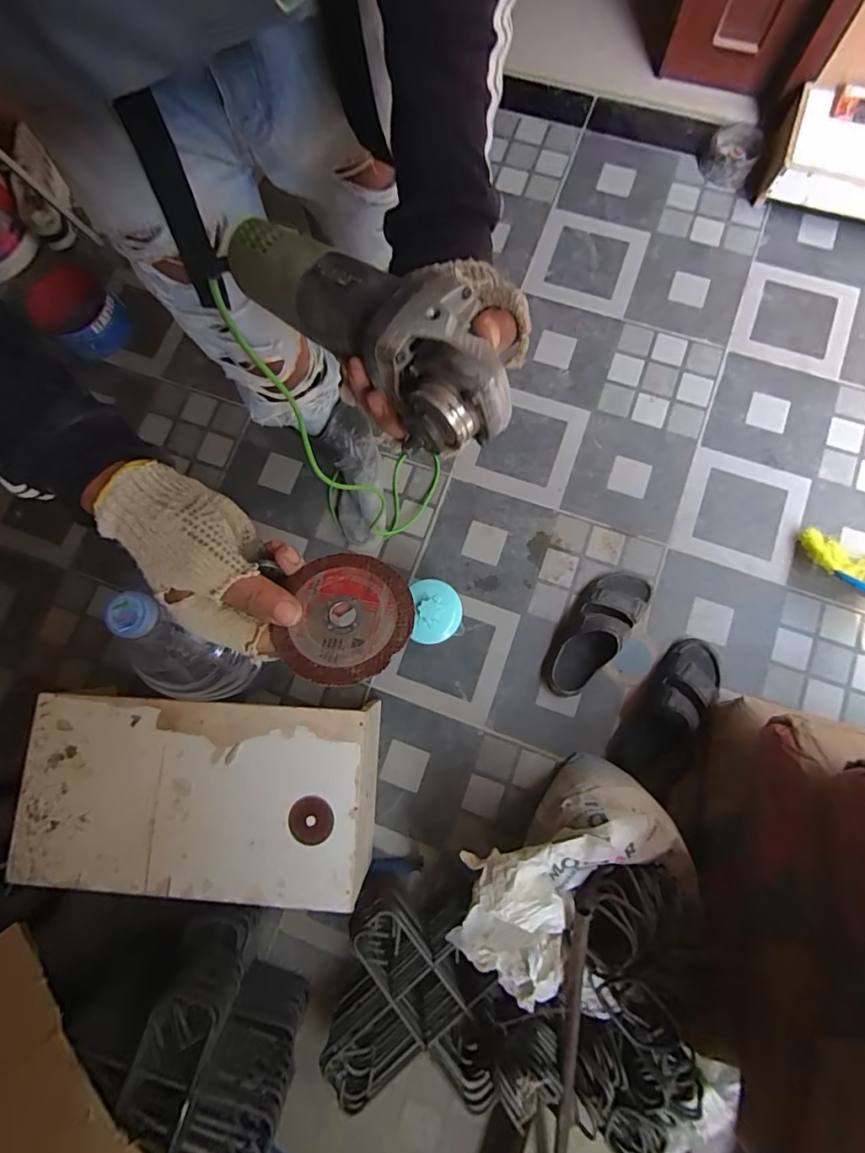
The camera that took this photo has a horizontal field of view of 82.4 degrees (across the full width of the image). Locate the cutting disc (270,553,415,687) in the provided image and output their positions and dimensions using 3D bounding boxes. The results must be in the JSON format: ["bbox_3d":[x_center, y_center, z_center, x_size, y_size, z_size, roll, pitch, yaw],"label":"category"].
[{"bbox_3d":[-0.055,0.026,0.315,0.081,0.004,0.087,0,62,0],"label":"cutting disc"}]

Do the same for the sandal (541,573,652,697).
[{"bbox_3d":[0.335,0.108,1.014,0.118,0.095,0.300,35,81,7],"label":"sandal"}]

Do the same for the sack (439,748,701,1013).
[{"bbox_3d":[0.225,0.501,0.840,0.392,0.294,0.240,-26,80,-1],"label":"sack"}]

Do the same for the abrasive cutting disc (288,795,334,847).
[{"bbox_3d":[-0.203,0.407,0.823,0.072,0.004,0.074,-1,74,3],"label":"abrasive cutting disc"}]

